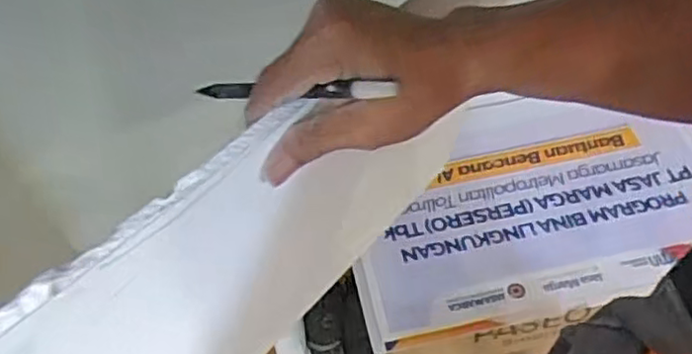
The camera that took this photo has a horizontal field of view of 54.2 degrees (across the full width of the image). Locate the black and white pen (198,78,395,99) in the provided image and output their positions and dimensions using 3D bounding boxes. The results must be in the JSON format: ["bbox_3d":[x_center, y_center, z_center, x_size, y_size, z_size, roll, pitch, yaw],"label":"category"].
[{"bbox_3d":[-0.034,-0.048,0.369,0.128,0.010,0.010,6,57,33],"label":"black and white pen"}]

